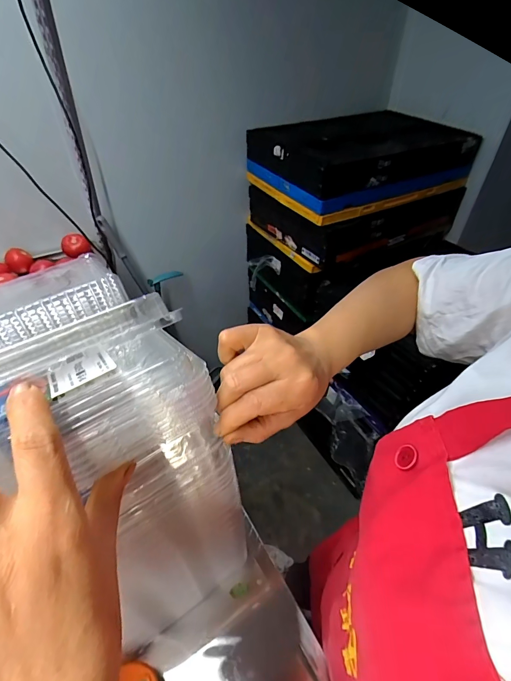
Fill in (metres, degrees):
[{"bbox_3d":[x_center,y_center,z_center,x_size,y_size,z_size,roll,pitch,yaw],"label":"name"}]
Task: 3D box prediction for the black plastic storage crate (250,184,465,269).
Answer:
[{"bbox_3d":[0.302,-0.389,1.057,0.556,0.143,0.310,-23,47,-22],"label":"black plastic storage crate"}]

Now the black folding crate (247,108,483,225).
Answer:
[{"bbox_3d":[0.287,-0.507,0.964,0.536,0.152,0.303,-20,46,-20],"label":"black folding crate"}]

